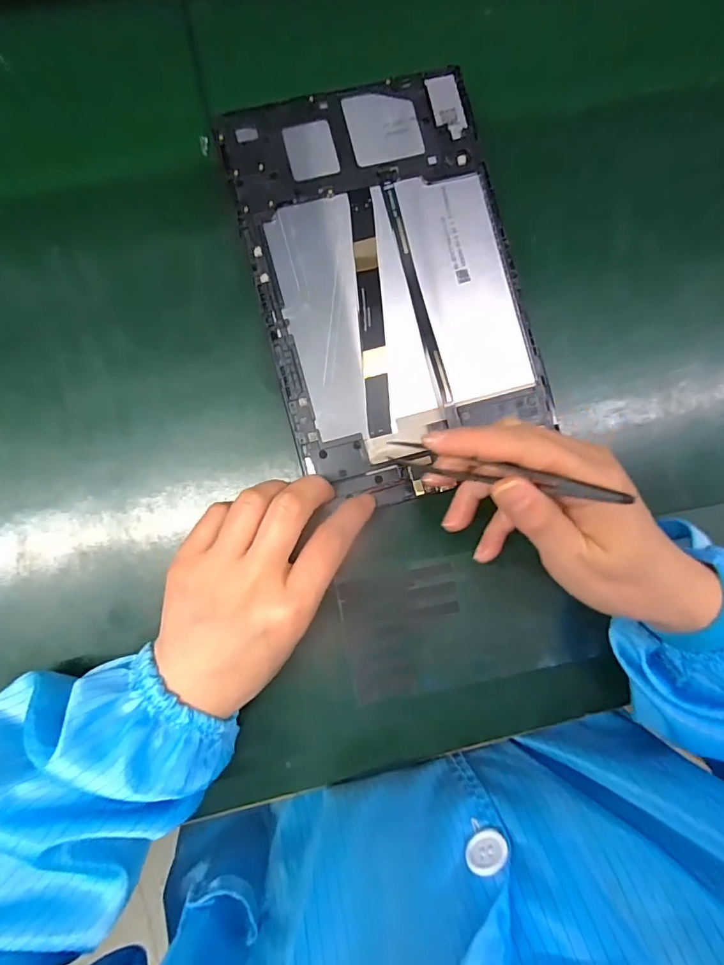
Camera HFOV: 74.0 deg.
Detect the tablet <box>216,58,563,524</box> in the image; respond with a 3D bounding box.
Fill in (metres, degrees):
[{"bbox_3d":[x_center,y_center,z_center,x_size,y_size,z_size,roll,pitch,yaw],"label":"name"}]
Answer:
[{"bbox_3d":[0.017,-0.115,0.282,0.150,0.006,0.236,-16,90,-4],"label":"tablet"}]

